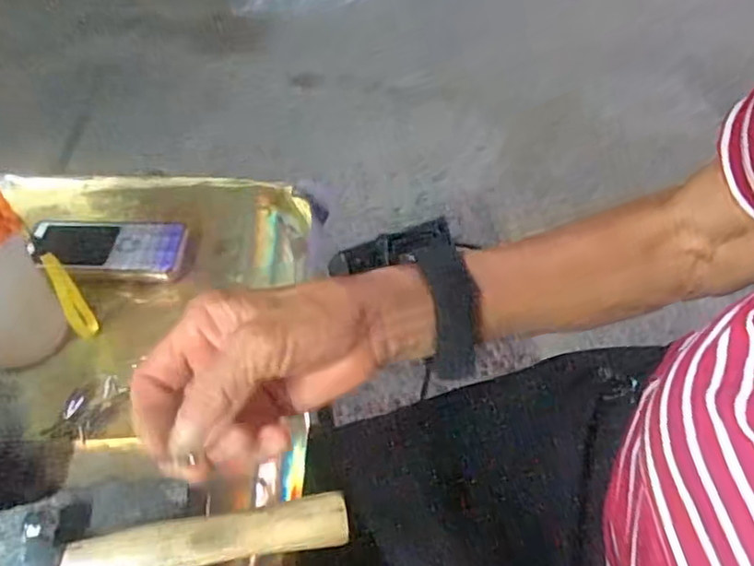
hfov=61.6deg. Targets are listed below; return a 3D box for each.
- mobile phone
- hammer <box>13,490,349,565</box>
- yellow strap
[{"bbox_3d":[-0.213,-0.029,0.495,0.125,0.018,0.055,-1,48,2],"label":"mobile phone"},{"bbox_3d":[-0.086,0.120,0.285,0.145,0.017,0.051,-9,48,-5],"label":"hammer"},{"bbox_3d":[-0.209,0.011,0.432,0.016,0.073,0.010,-32,54,-23],"label":"yellow strap"}]

